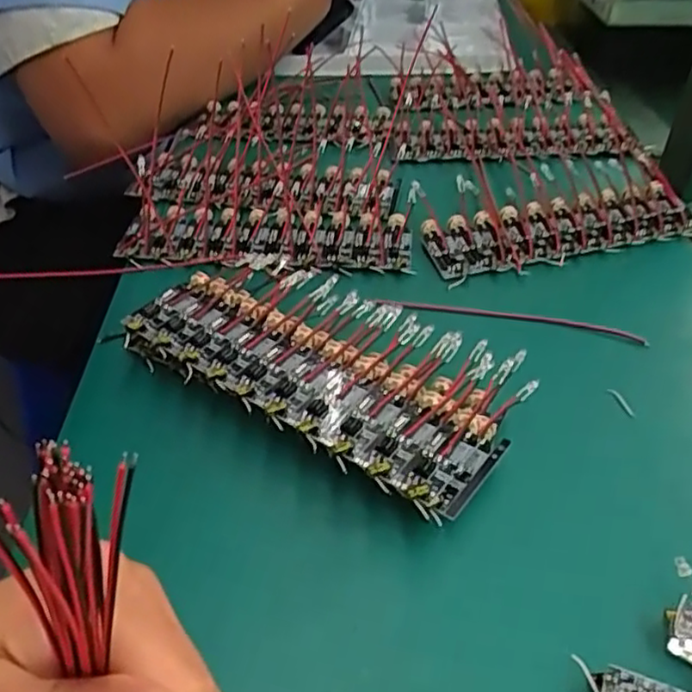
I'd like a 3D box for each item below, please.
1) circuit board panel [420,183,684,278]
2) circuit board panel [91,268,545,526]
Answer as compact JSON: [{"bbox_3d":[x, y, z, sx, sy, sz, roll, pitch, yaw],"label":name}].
[{"bbox_3d":[0.117,-0.066,0.374,0.153,0.013,0.044,-12,42,-15],"label":"circuit board panel"},{"bbox_3d":[-0.009,0.003,0.282,0.157,0.026,0.087,23,45,25],"label":"circuit board panel"}]

